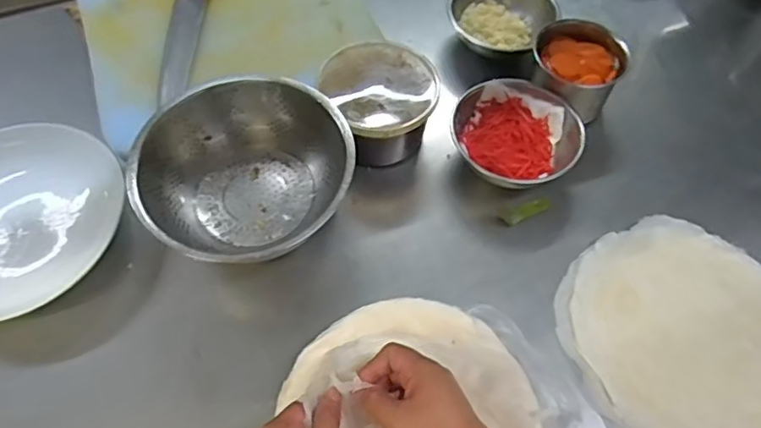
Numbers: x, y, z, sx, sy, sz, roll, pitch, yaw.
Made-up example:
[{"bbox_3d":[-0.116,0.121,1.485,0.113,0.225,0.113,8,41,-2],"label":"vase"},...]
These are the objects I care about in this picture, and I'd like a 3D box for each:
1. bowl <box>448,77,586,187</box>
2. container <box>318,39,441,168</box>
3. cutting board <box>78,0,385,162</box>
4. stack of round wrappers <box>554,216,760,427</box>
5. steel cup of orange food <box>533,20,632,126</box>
[{"bbox_3d":[0.167,-0.099,0.719,0.152,0.053,0.138,-7,60,-5],"label":"bowl"},{"bbox_3d":[0.003,-0.132,0.716,0.131,0.106,0.144,0,59,0],"label":"container"},{"bbox_3d":[-0.204,-0.255,0.798,0.385,0.027,0.305,-19,62,-12],"label":"cutting board"},{"bbox_3d":[0.334,0.133,0.606,0.263,0.012,0.266,-30,64,-17],"label":"stack of round wrappers"},{"bbox_3d":[0.253,-0.186,0.748,0.108,0.091,0.109,0,59,0],"label":"steel cup of orange food"}]

